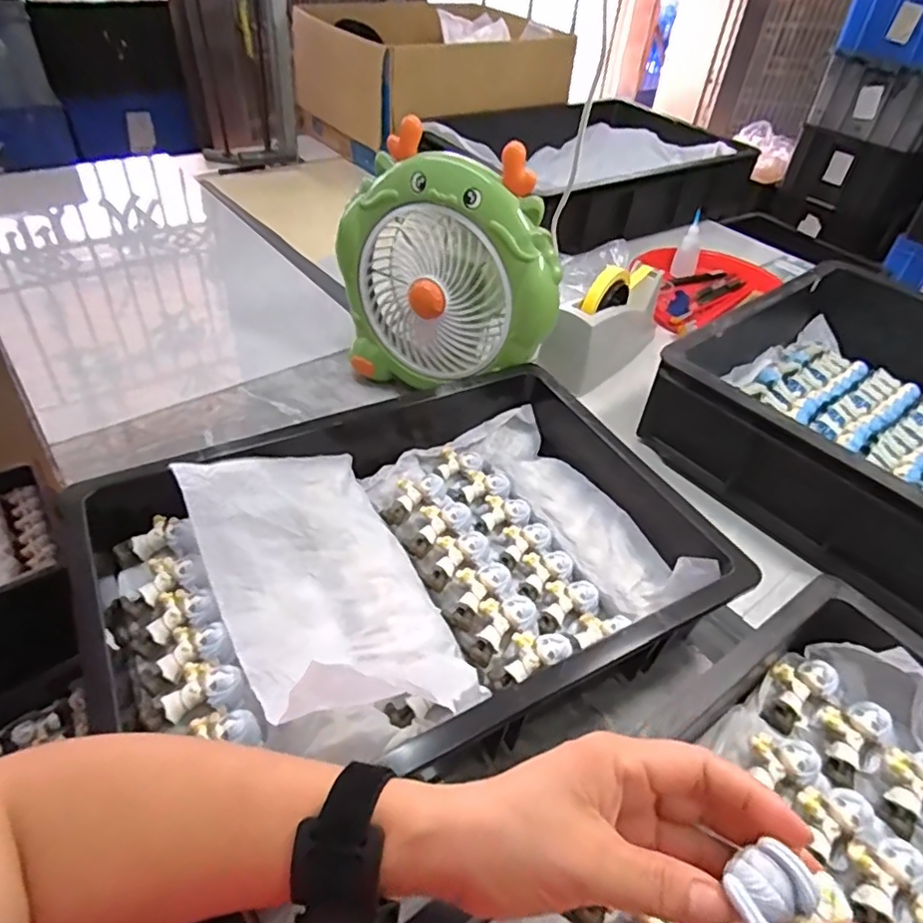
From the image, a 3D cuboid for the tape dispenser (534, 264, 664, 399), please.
[{"bbox_3d":[0.193,-0.187,0.790,0.069,0.121,0.209,33,49,26],"label":"tape dispenser"}]

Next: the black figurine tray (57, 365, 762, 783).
[{"bbox_3d":[-0.039,0.061,0.499,0.461,0.094,0.348,-18,48,-23],"label":"black figurine tray"}]

